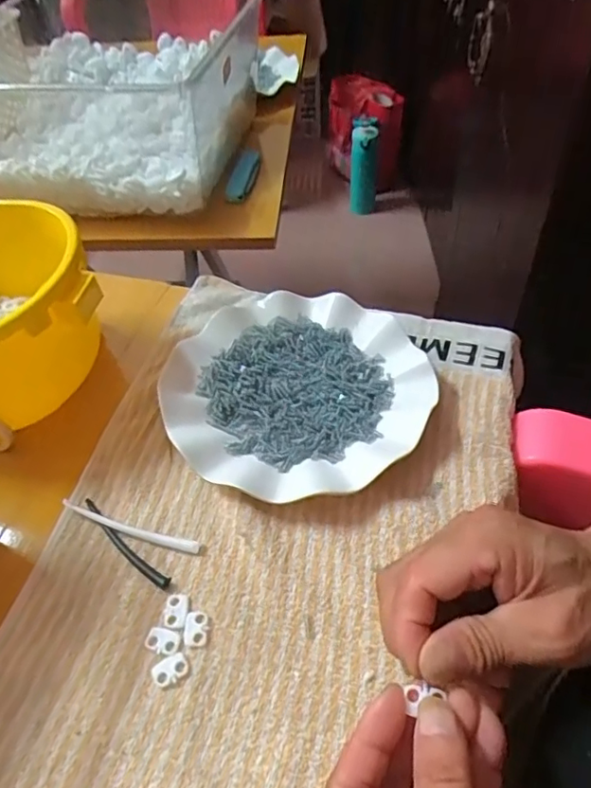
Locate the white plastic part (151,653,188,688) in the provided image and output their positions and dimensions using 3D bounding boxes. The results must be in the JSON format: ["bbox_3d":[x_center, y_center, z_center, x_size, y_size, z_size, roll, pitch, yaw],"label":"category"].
[{"bbox_3d":[-0.066,0.144,0.295,0.018,0.004,0.012,-26,53,-16],"label":"white plastic part"}]

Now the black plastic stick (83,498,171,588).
[{"bbox_3d":[-0.106,0.090,0.343,0.085,0.004,0.010,33,60,28],"label":"black plastic stick"}]

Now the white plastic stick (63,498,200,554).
[{"bbox_3d":[-0.102,0.082,0.347,0.092,0.009,0.008,12,52,14],"label":"white plastic stick"}]

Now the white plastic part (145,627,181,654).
[{"bbox_3d":[-0.072,0.133,0.304,0.018,0.004,0.012,8,51,12],"label":"white plastic part"}]

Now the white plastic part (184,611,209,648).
[{"bbox_3d":[-0.054,0.128,0.308,0.013,0.004,0.019,-2,50,3],"label":"white plastic part"}]

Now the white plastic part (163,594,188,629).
[{"bbox_3d":[-0.067,0.120,0.314,0.013,0.004,0.019,-1,50,4],"label":"white plastic part"}]

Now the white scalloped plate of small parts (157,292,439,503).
[{"bbox_3d":[0.000,-0.002,0.401,0.177,0.023,0.176,-2,50,3],"label":"white scalloped plate of small parts"}]

